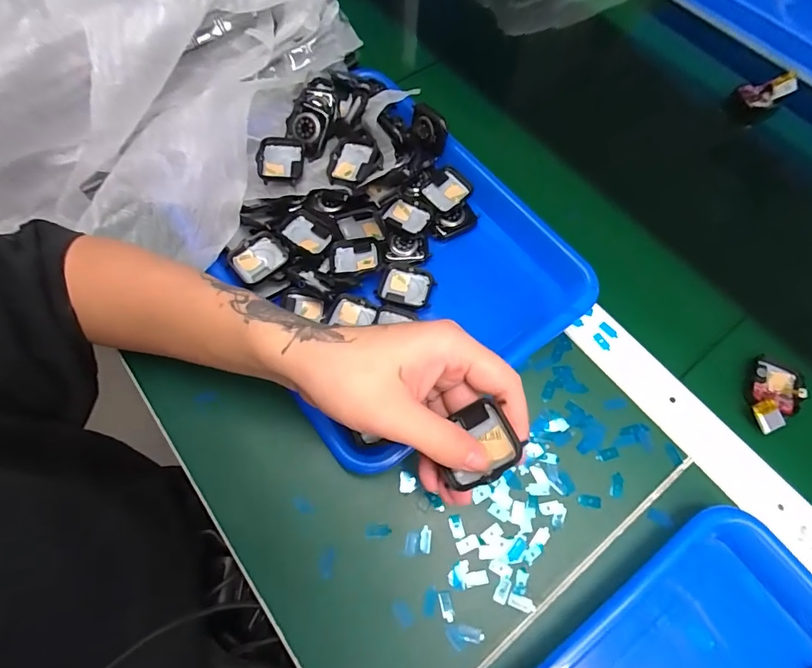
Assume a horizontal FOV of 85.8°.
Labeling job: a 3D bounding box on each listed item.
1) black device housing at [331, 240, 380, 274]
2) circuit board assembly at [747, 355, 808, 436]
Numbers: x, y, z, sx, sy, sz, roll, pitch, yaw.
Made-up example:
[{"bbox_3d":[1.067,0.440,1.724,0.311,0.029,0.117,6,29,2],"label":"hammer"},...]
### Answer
[{"bbox_3d":[-0.044,-0.064,0.373,0.041,0.014,0.034,-2,68,0],"label":"black device housing"},{"bbox_3d":[0.288,0.049,0.341,0.037,0.015,0.063,30,71,12],"label":"circuit board assembly"}]

